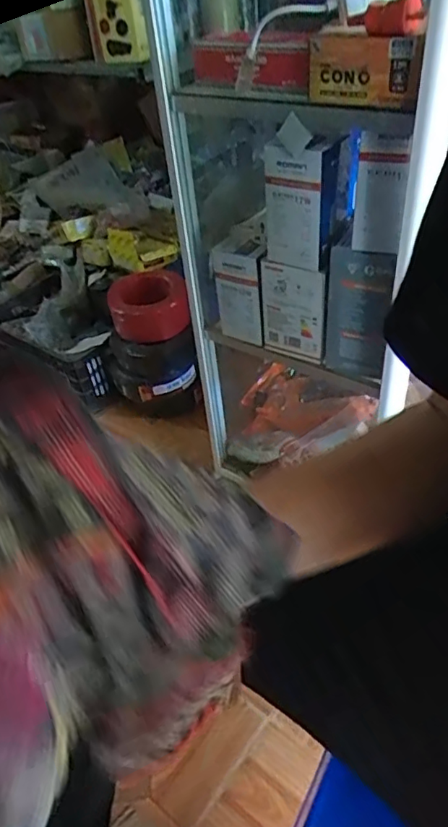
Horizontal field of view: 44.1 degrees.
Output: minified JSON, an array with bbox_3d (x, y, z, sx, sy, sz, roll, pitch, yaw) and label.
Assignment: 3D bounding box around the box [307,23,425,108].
[{"bbox_3d":[0.149,-0.364,0.581,0.121,0.066,0.030,21,49,28],"label":"box"}]

